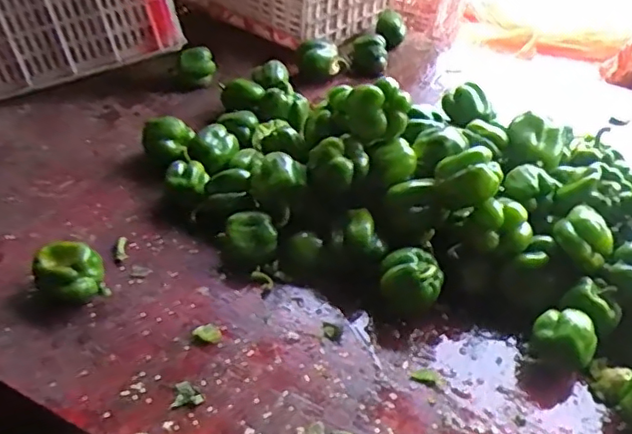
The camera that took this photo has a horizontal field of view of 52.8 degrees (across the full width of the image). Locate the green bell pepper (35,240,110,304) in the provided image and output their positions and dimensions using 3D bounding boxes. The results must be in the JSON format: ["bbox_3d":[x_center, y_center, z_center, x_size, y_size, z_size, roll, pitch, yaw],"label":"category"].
[{"bbox_3d":[-0.327,0.075,0.852,0.093,0.061,0.079,16,40,13],"label":"green bell pepper"}]

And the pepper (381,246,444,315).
[{"bbox_3d":[0.125,0.086,0.848,0.084,0.061,0.069,16,40,12],"label":"pepper"}]

